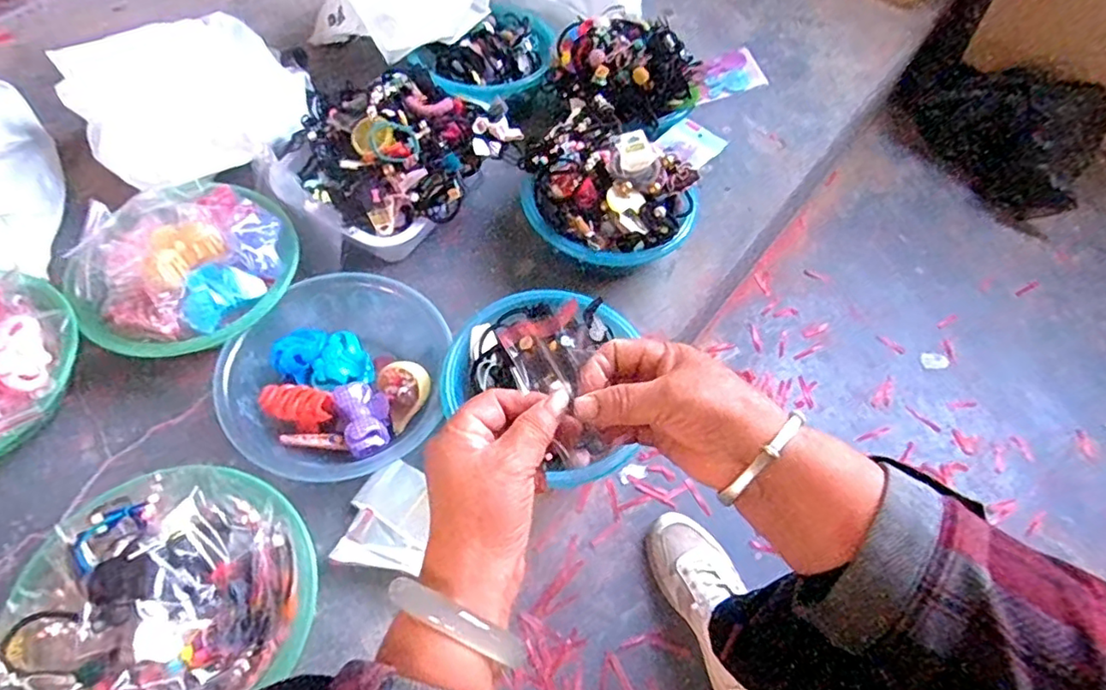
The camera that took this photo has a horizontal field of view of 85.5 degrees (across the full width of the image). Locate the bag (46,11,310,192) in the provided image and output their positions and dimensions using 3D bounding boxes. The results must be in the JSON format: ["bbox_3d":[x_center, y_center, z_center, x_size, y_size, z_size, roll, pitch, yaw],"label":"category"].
[{"bbox_3d":[-0.475,-0.330,0.799,0.281,0.071,0.258,-31,66,-21],"label":"bag"}]

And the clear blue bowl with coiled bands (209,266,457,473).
[{"bbox_3d":[-0.235,0.036,0.664,0.222,0.075,0.222,2,59,-3],"label":"clear blue bowl with coiled bands"}]

